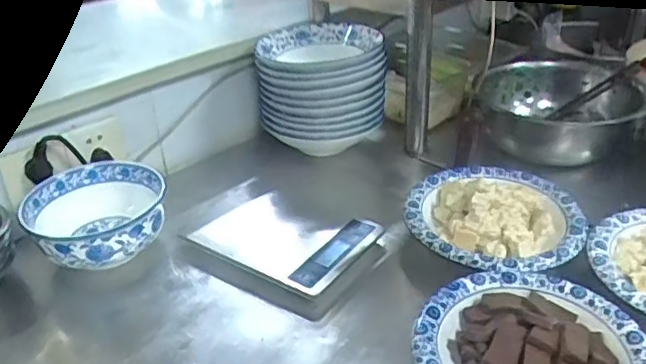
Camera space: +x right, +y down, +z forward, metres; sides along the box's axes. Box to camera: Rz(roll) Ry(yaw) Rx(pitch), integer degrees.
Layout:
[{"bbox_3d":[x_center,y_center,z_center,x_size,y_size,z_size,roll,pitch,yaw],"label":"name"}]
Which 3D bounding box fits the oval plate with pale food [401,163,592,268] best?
[{"bbox_3d":[0.215,0.034,0.756,0.217,0.041,0.212,24,41,35],"label":"oval plate with pale food"}]

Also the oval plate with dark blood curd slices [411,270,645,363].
[{"bbox_3d":[0.199,0.169,0.577,0.217,0.041,0.217,19,38,30],"label":"oval plate with dark blood curd slices"}]

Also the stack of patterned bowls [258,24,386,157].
[{"bbox_3d":[0.006,-0.155,1.006,0.204,0.167,0.172,2,33,7],"label":"stack of patterned bowls"}]

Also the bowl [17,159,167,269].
[{"bbox_3d":[-0.288,0.049,0.769,0.166,0.087,0.166,-2,32,1],"label":"bowl"}]

